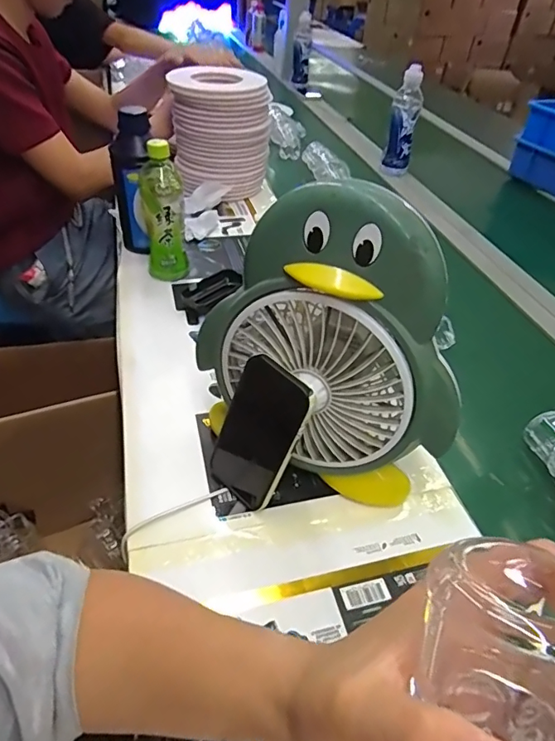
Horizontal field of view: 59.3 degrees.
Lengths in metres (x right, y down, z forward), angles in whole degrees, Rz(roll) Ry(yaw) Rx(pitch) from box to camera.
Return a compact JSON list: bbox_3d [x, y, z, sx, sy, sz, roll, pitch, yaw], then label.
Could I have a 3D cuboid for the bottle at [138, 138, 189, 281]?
[{"bbox_3d":[-0.174,-0.242,0.744,0.062,0.185,0.059,-6,43,-12],"label":"bottle"}]

